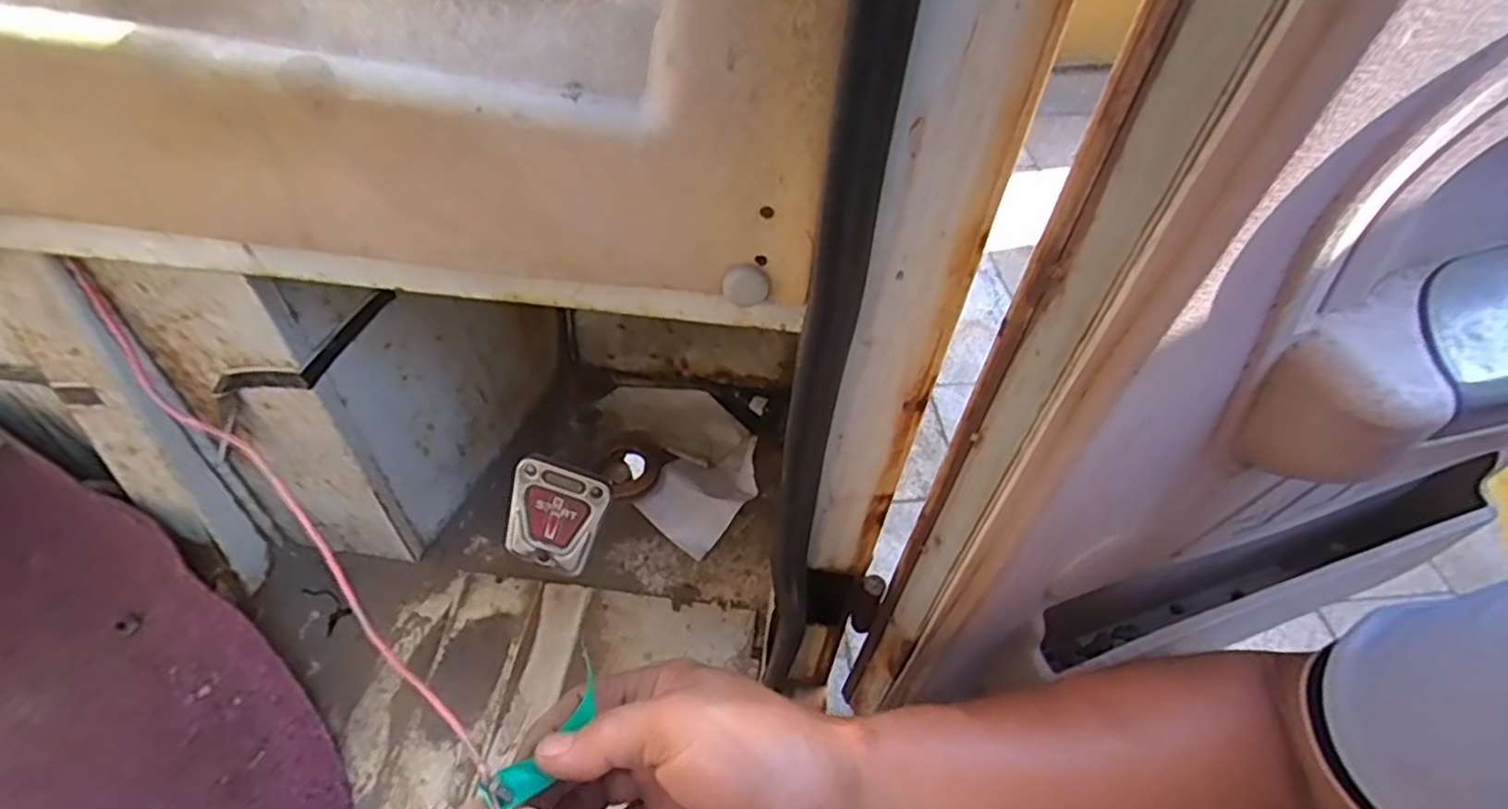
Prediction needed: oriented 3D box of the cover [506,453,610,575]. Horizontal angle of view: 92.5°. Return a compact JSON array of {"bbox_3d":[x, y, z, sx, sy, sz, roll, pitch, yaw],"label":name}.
[{"bbox_3d":[-0.142,0.077,0.509,0.066,0.082,0.011,25,17,2],"label":"cover"}]

